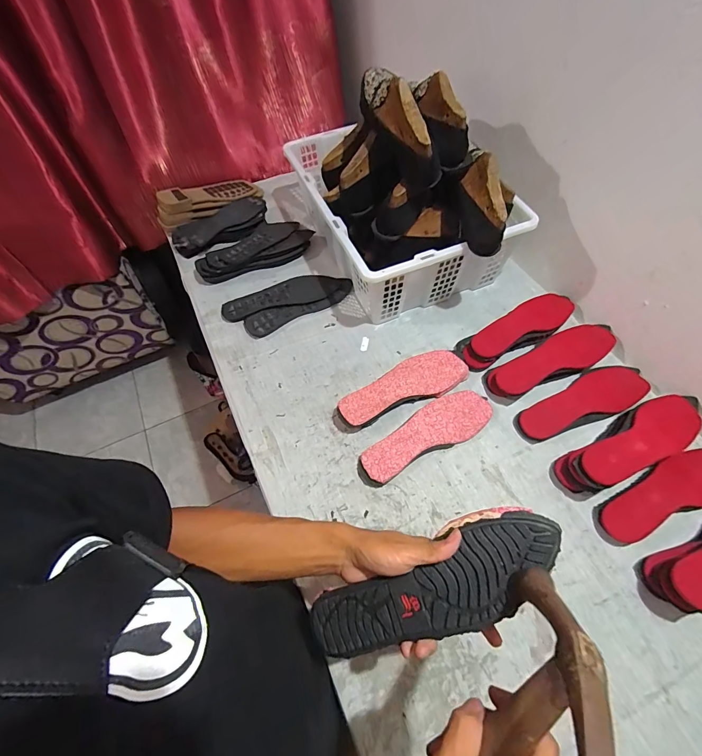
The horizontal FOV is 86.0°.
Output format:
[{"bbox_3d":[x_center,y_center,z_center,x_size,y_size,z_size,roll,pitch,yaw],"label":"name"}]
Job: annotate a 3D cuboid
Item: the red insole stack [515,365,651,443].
[{"bbox_3d":[0.400,0.040,0.655,0.242,0.018,0.081,-20,60,-9],"label":"red insole stack"}]

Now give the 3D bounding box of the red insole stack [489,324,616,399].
[{"bbox_3d":[0.363,-0.035,0.679,0.251,0.039,0.082,-24,61,-11],"label":"red insole stack"}]

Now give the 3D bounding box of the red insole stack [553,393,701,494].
[{"bbox_3d":[0.442,0.098,0.591,0.260,0.069,0.083,-23,61,-11],"label":"red insole stack"}]

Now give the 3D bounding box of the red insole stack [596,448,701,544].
[{"bbox_3d":[0.476,0.171,0.564,0.233,0.041,0.075,-19,60,-9],"label":"red insole stack"}]

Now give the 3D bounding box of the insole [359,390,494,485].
[{"bbox_3d":[0.127,0.092,0.637,0.241,0.019,0.080,-25,61,-12],"label":"insole"}]

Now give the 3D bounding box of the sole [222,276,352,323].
[{"bbox_3d":[-0.139,-0.183,0.817,0.279,0.011,0.078,-18,60,-8],"label":"sole"}]

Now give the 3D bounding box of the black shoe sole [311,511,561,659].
[{"bbox_3d":[0.076,0.202,0.352,0.245,0.010,0.073,-29,60,8],"label":"black shoe sole"}]

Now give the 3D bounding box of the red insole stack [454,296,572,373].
[{"bbox_3d":[0.316,-0.092,0.728,0.251,0.037,0.083,-27,62,-13],"label":"red insole stack"}]

